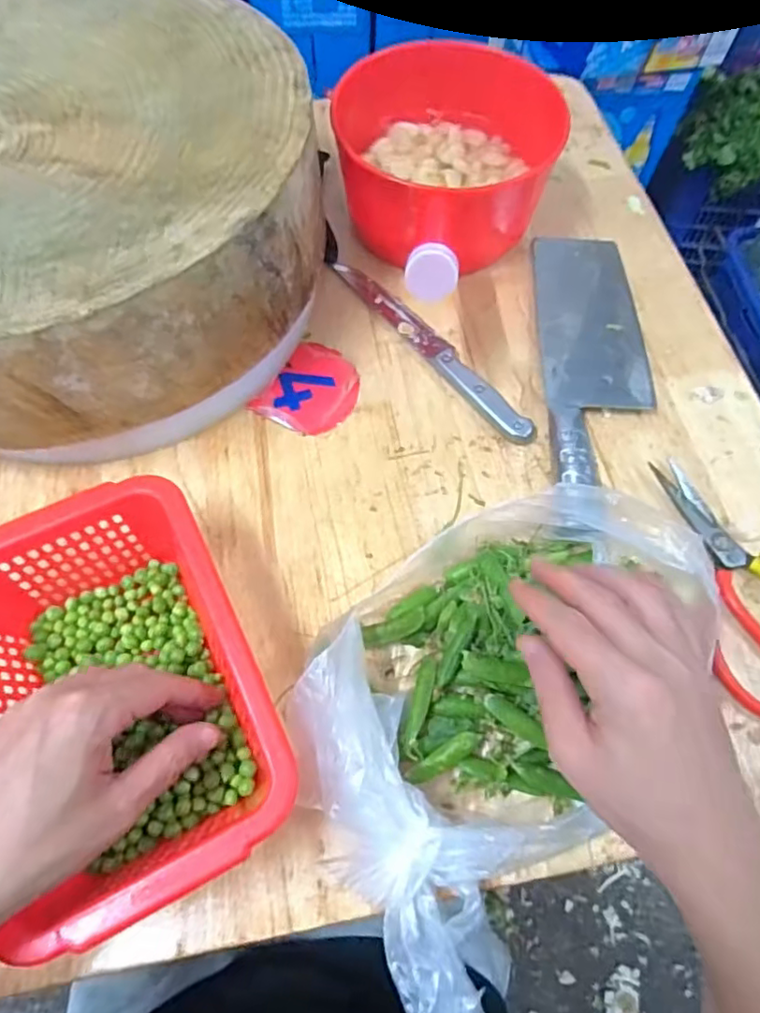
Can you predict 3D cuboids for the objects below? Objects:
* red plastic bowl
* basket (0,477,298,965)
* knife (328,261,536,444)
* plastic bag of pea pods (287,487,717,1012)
[{"bbox_3d":[0.059,-0.322,0.552,0.185,0.102,0.185,36,68,16],"label":"red plastic bowl"},{"bbox_3d":[-0.152,0.110,0.359,0.154,0.069,0.215,-26,67,-13],"label":"basket"},{"bbox_3d":[0.045,-0.143,0.525,0.027,0.014,0.245,-35,69,-17],"label":"knife"},{"bbox_3d":[0.073,0.107,0.374,0.183,0.065,0.306,40,70,17],"label":"plastic bag of pea pods"}]

